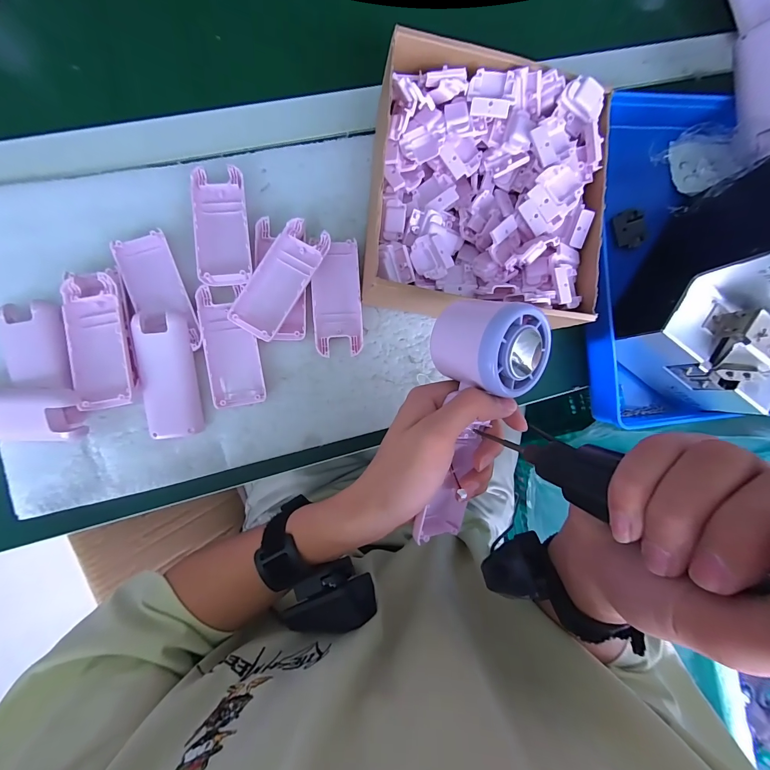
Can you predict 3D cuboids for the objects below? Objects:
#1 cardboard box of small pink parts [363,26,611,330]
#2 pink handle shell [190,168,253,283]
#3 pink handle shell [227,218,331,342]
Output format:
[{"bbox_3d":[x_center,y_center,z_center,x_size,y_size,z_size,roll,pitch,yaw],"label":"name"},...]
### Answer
[{"bbox_3d":[0.086,-0.162,0.317,0.192,0.068,0.205,5,89,-7],"label":"cardboard box of small pink parts"},{"bbox_3d":[-0.139,-0.137,0.306,0.042,0.020,0.100,-7,91,-7],"label":"pink handle shell"},{"bbox_3d":[-0.088,-0.089,0.305,0.040,0.022,0.103,31,86,-6],"label":"pink handle shell"}]

